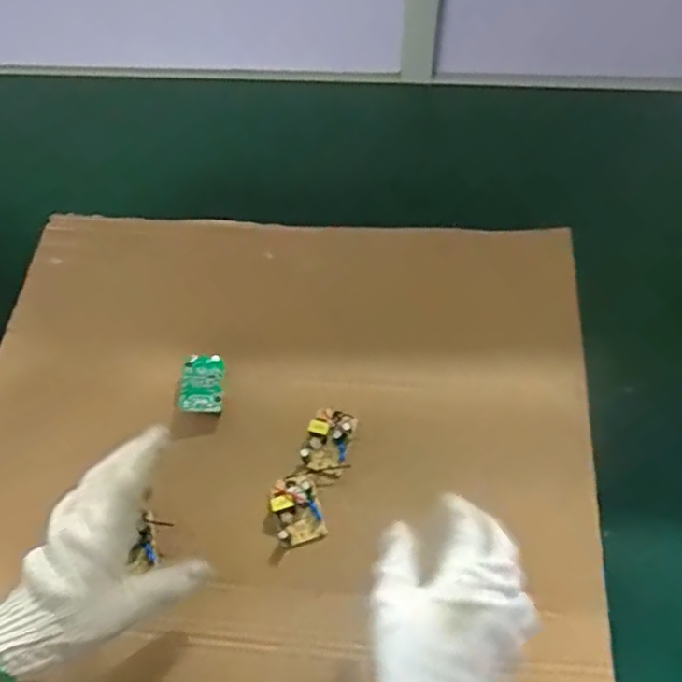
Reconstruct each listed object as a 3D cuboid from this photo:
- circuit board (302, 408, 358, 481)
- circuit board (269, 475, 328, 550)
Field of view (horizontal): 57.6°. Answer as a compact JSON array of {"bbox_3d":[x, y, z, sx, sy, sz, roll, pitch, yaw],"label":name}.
[{"bbox_3d":[-0.010,0.082,0.494,0.036,0.017,0.057,10,63,7],"label":"circuit board"},{"bbox_3d":[-0.034,0.128,0.471,0.035,0.013,0.050,-16,63,-6],"label":"circuit board"}]

